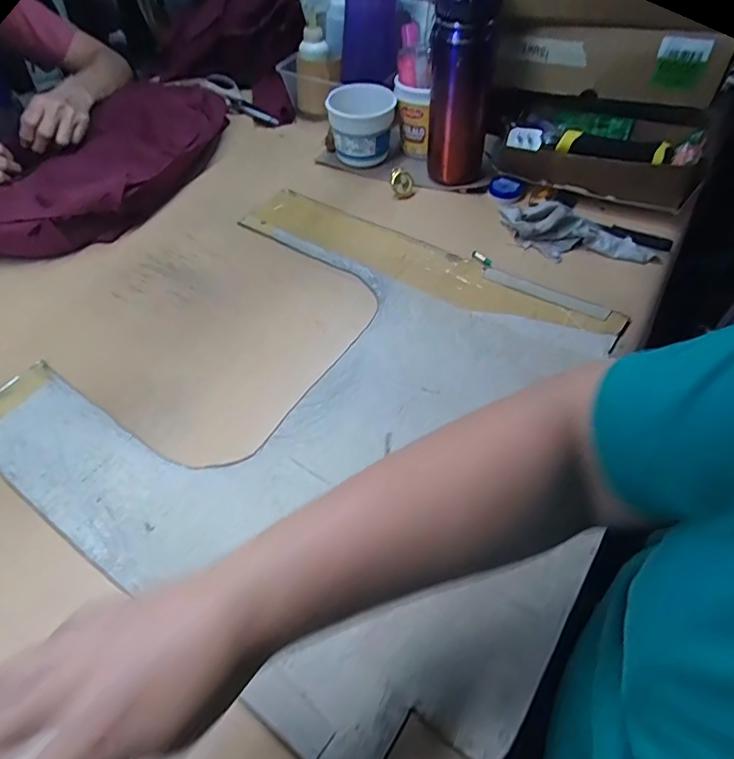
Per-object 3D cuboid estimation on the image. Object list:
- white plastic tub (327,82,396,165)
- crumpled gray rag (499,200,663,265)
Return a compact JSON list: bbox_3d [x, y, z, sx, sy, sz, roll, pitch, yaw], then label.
[{"bbox_3d":[-0.006,-0.344,0.694,0.088,0.082,0.088,-2,51,3],"label":"white plastic tub"},{"bbox_3d":[0.234,-0.168,0.569,0.170,0.032,0.066,33,61,27],"label":"crumpled gray rag"}]

